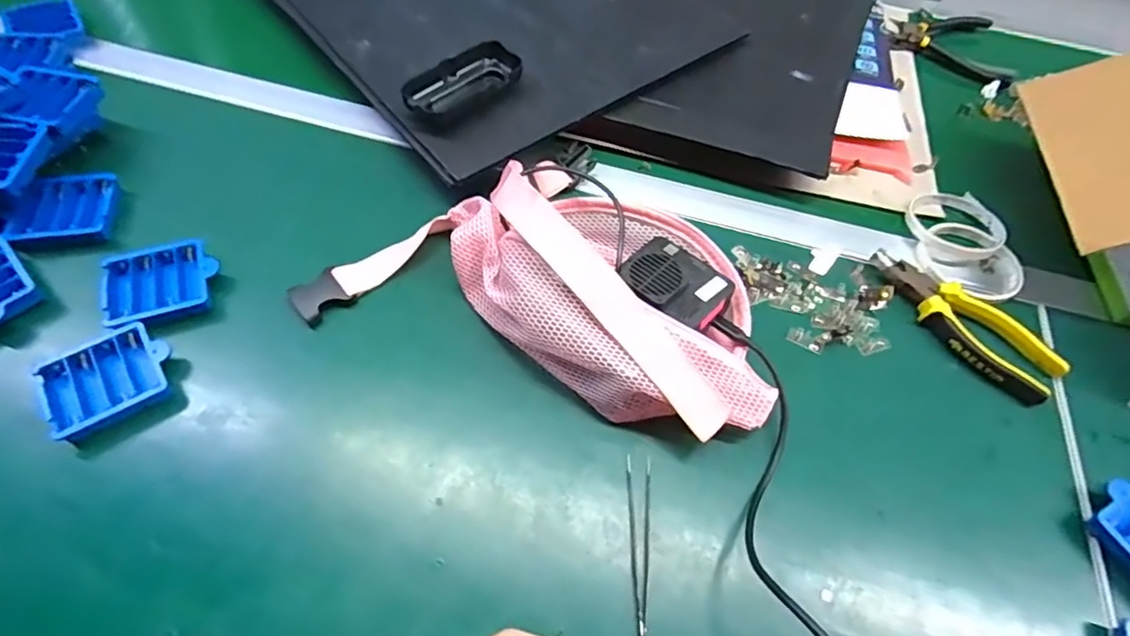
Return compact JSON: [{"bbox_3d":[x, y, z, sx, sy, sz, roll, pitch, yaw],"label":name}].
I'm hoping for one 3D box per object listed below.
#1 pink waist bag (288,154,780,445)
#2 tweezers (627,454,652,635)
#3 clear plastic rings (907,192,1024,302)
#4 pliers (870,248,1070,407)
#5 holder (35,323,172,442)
[{"bbox_3d":[-0.010,-0.037,0.439,0.358,0.079,0.179,19,59,8],"label":"pink waist bag"},{"bbox_3d":[0.049,0.154,0.363,0.016,0.010,0.134,5,58,-1],"label":"tweezers"},{"bbox_3d":[0.358,-0.069,0.517,0.091,0.019,0.123,-4,59,-6],"label":"clear plastic rings"},{"bbox_3d":[0.320,0.005,0.467,0.160,0.023,0.049,38,63,18],"label":"pliers"},{"bbox_3d":[-0.316,0.046,0.400,0.078,0.024,0.063,-30,65,-20],"label":"holder"}]

